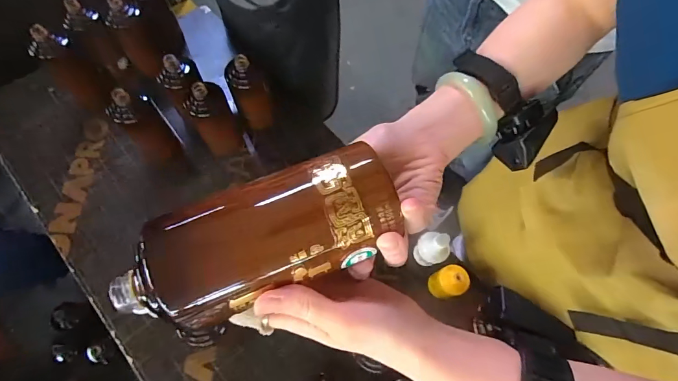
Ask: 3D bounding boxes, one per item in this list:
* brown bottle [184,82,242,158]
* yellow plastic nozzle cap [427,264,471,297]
[{"bbox_3d":[-0.265,-0.150,0.789,0.083,0.181,0.085,-23,71,-11],"label":"brown bottle"},{"bbox_3d":[0.197,0.163,0.671,0.060,0.051,0.053,-18,71,-9],"label":"yellow plastic nozzle cap"}]

